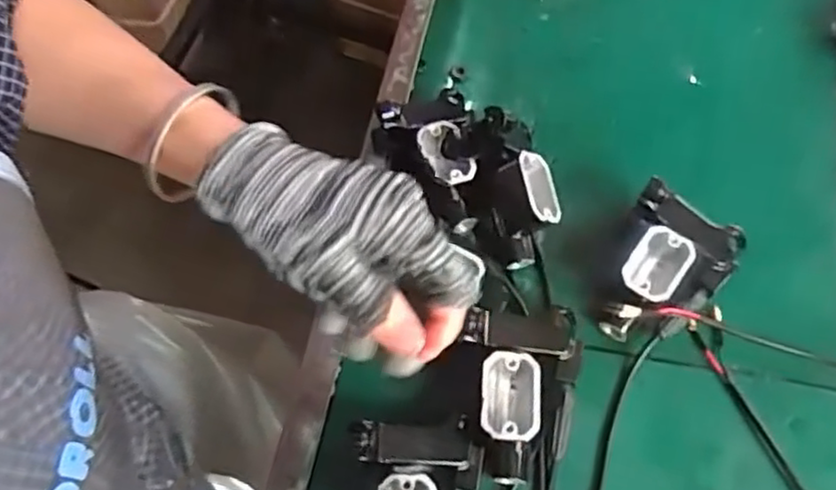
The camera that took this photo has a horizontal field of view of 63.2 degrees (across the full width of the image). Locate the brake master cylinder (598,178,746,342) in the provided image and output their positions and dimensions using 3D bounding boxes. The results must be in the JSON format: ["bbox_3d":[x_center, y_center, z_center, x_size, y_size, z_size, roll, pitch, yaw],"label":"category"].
[{"bbox_3d":[0.131,0.016,0.353,0.059,0.039,0.076,25,68,13],"label":"brake master cylinder"}]

